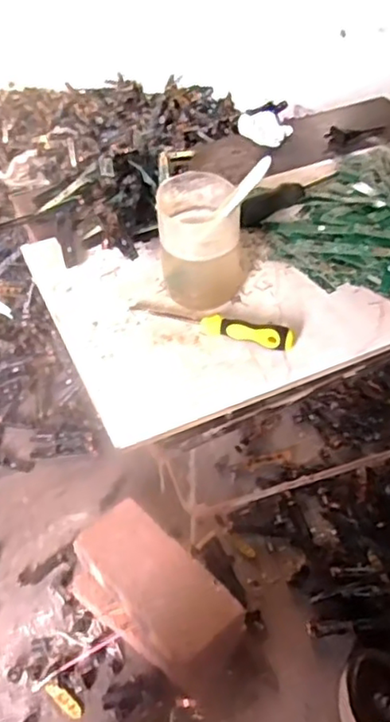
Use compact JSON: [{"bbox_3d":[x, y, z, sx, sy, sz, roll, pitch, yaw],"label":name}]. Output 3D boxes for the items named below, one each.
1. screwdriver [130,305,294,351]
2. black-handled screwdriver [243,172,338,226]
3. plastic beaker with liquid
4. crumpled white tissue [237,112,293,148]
[{"bbox_3d":[0.016,-0.037,0.592,0.154,0.025,0.021,19,51,13],"label":"screwdriver"},{"bbox_3d":[0.109,-0.192,0.725,0.143,0.030,0.026,-34,59,-27],"label":"black-handled screwdriver"},{"bbox_3d":[0.007,-0.111,0.603,0.078,0.106,0.077,5,46,5],"label":"plastic beaker with liquid"},{"bbox_3d":[0.091,-0.314,0.855,0.074,0.024,0.050,21,51,15],"label":"crumpled white tissue"}]

